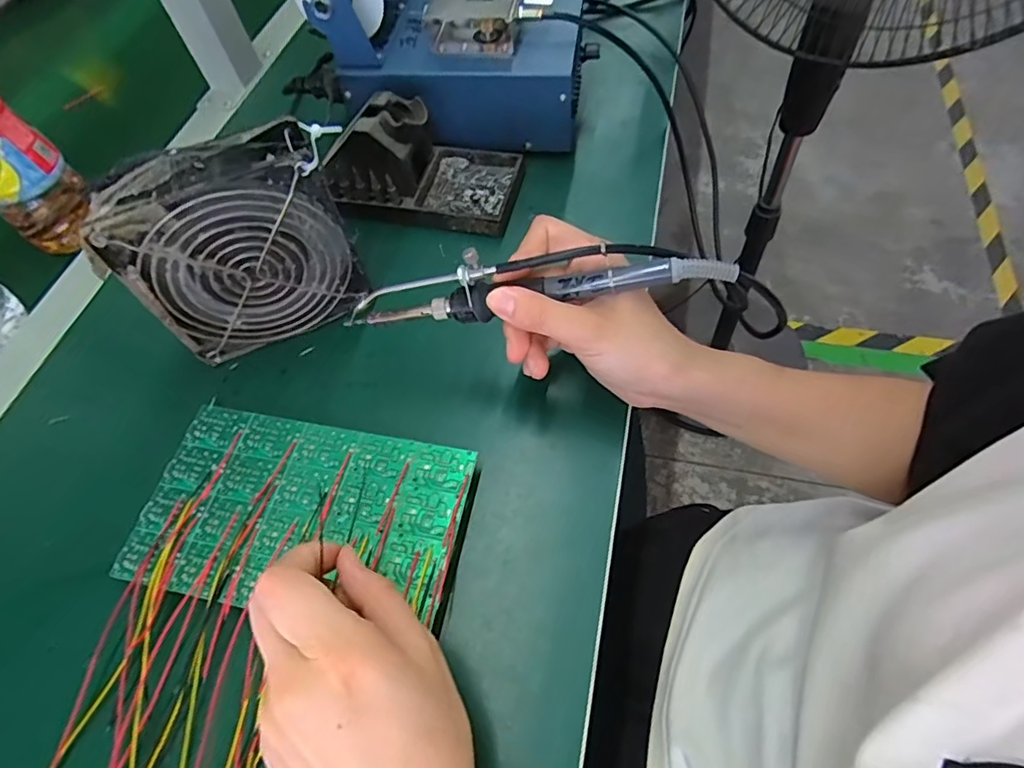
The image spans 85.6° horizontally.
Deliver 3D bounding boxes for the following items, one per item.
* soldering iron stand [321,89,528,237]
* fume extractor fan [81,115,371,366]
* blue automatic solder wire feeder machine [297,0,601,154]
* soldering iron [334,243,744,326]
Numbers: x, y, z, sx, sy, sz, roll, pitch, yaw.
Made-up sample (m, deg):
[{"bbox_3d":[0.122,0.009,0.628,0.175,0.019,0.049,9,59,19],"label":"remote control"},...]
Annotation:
[{"bbox_3d":[-0.065,-0.169,0.407,0.139,0.065,0.078,9,59,9],"label":"soldering iron stand"},{"bbox_3d":[-0.158,-0.079,0.333,0.122,0.118,0.043,-24,60,-11],"label":"fume extractor fan"},{"bbox_3d":[-0.044,-0.268,0.428,0.201,0.126,0.116,7,59,7],"label":"blue automatic solder wire feeder machine"},{"bbox_3d":[0.006,-0.055,0.290,0.207,0.034,0.022,-4,58,13],"label":"soldering iron"}]

